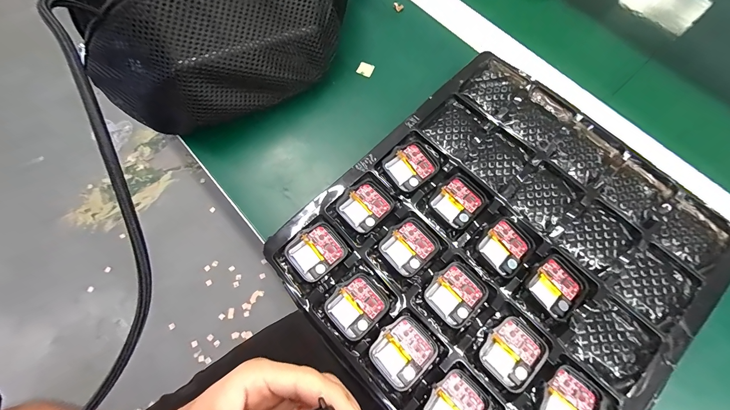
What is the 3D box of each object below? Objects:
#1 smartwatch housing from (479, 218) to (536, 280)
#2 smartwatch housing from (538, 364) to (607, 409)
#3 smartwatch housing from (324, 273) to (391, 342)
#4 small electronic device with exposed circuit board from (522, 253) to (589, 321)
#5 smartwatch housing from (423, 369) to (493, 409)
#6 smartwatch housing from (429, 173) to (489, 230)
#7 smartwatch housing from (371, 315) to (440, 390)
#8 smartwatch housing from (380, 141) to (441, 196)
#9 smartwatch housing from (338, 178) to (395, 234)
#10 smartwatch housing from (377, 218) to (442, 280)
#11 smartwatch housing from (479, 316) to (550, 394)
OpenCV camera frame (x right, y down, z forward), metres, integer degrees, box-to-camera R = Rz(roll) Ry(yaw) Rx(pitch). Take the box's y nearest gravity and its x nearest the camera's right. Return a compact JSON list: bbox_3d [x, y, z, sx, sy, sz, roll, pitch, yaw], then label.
[{"bbox_3d":[0.111,0.032,0.241,0.041,0.005,0.036,-42,75,-13],"label":"smartwatch housing"},{"bbox_3d":[0.137,0.133,0.206,0.038,0.008,0.042,38,75,13],"label":"smartwatch housing"},{"bbox_3d":[-0.005,0.076,0.233,0.042,0.013,0.036,-42,75,-13],"label":"smartwatch housing"},{"bbox_3d":[0.143,0.060,0.230,0.040,0.009,0.037,-40,75,-12],"label":"small electronic device with exposed circuit board"},{"bbox_3d":[0.062,0.138,0.209,0.041,0.010,0.038,-42,75,-13],"label":"smartwatch housing"},{"bbox_3d":[0.079,-0.004,0.256,0.042,0.005,0.036,-41,75,-13],"label":"smartwatch housing"},{"bbox_3d":[0.028,0.104,0.218,0.043,0.008,0.037,-37,74,-12],"label":"smartwatch housing"},{"bbox_3d":[0.040,-0.035,0.265,0.043,0.006,0.038,-38,75,-12],"label":"smartwatch housing"},{"bbox_3d":[0.001,0.000,0.257,0.041,0.010,0.036,-41,75,-13],"label":"smartwatch housing"},{"bbox_3d":[0.036,0.033,0.245,0.042,0.006,0.038,-39,75,-12],"label":"smartwatch housing"},{"bbox_3d":[0.104,0.104,0.217,0.035,0.006,0.042,42,76,14],"label":"smartwatch housing"}]

